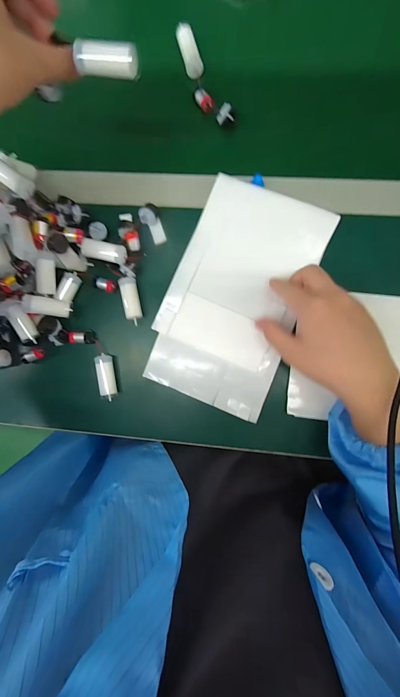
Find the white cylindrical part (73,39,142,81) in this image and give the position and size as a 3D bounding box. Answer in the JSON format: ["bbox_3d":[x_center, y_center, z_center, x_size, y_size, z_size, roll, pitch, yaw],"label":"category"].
[{"bbox_3d":[-0.078,-0.244,0.246,0.051,0.020,0.019,6,89,1],"label":"white cylindrical part"}]

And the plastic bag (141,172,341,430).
[{"bbox_3d":[0.042,-0.062,0.349,0.154,0.017,0.259,22,90,5],"label":"plastic bag"}]

